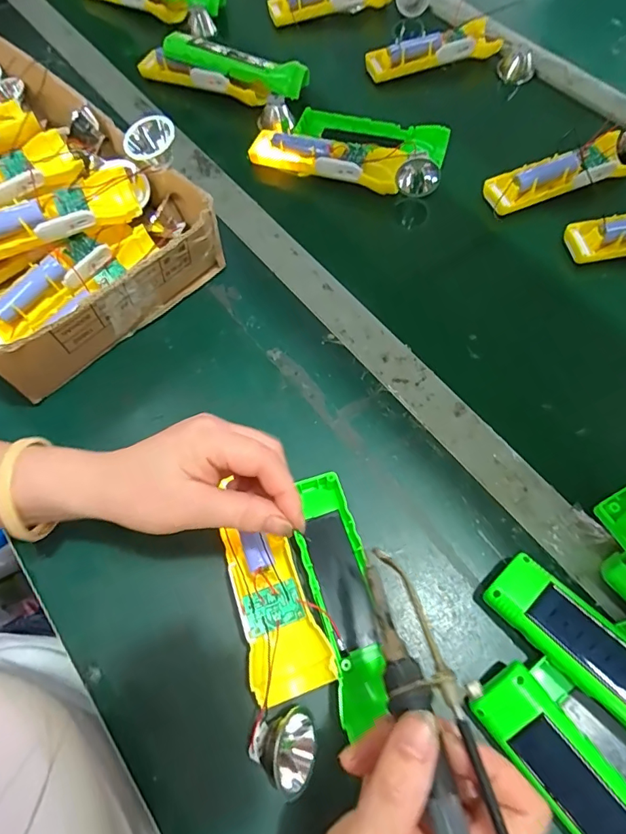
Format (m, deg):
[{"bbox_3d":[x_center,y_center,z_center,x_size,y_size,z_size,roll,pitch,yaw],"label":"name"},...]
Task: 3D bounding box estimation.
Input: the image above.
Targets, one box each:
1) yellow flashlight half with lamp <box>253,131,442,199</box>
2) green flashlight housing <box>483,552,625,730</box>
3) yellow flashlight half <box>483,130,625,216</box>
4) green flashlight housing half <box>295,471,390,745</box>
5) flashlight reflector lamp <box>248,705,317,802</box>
[{"bbox_3d":[0.030,-0.268,0.491,0.195,0.029,0.040,17,66,8],"label":"yellow flashlight half with lamp"},{"bbox_3d":[0.178,0.152,0.280,0.043,0.060,0.156,-40,73,-12],"label":"green flashlight housing"},{"bbox_3d":[0.279,-0.258,0.489,0.205,0.032,0.048,-22,71,-6],"label":"yellow flashlight half"},{"bbox_3d":[0.019,0.115,0.318,0.039,0.017,0.156,-10,62,-5],"label":"green flashlight housing half"},{"bbox_3d":[-0.017,0.199,0.279,0.038,0.028,0.045,-5,65,-2],"label":"flashlight reflector lamp"}]

